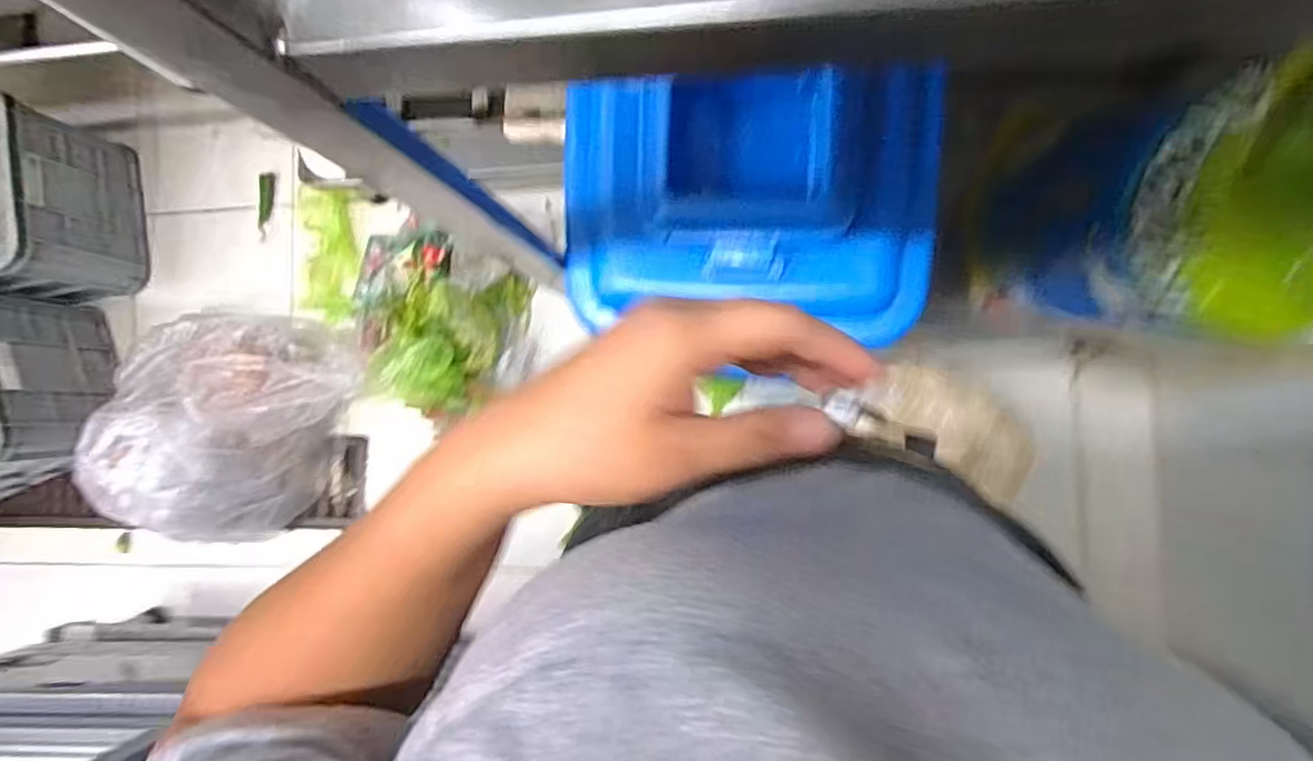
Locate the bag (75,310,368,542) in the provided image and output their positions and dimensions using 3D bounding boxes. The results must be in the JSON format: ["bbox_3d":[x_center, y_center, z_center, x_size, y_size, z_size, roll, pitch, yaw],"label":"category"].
[{"bbox_3d":[-0.916,0.092,1.464,0.453,0.228,0.502,19,90,10],"label":"bag"}]

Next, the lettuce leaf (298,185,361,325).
[{"bbox_3d":[-0.743,-0.286,1.566,0.136,0.068,0.302,10,108,10],"label":"lettuce leaf"}]

